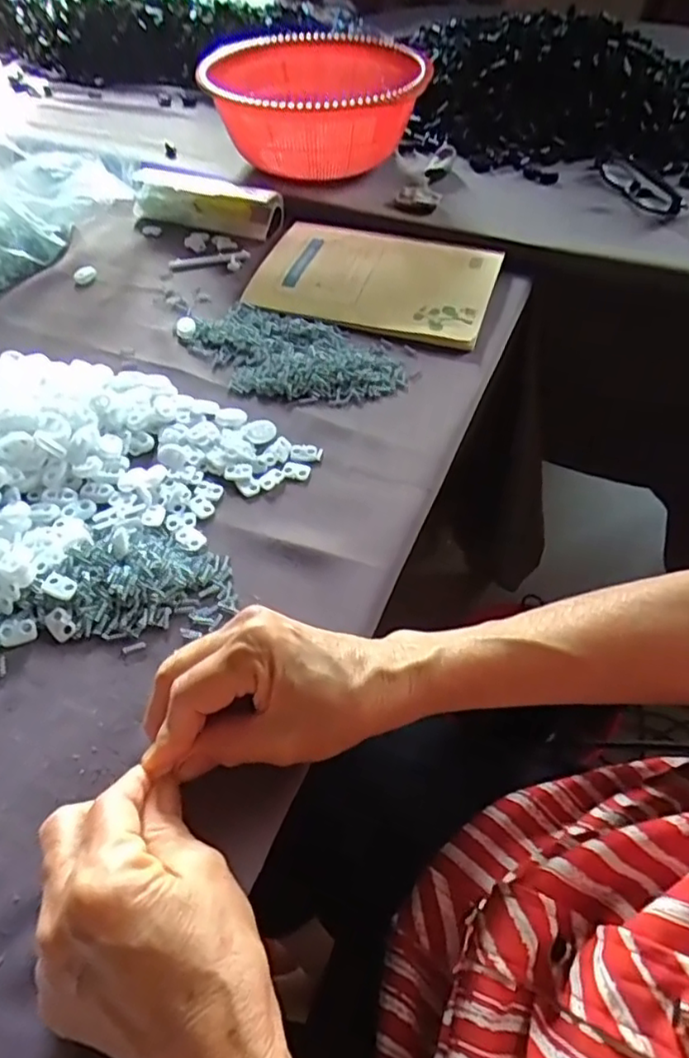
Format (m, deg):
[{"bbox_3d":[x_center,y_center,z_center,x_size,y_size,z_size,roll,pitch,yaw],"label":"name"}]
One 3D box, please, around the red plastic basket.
[{"bbox_3d":[-0.031,-0.440,0.675,0.219,0.099,0.236,9,51,7],"label":"red plastic basket"}]

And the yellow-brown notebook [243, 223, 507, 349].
[{"bbox_3d":[0.029,-0.224,0.566,0.202,0.014,0.146,16,52,13],"label":"yellow-brown notebook"}]

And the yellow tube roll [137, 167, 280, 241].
[{"bbox_3d":[-0.138,-0.323,0.630,0.150,0.040,0.034,13,52,11],"label":"yellow tube roll"}]

